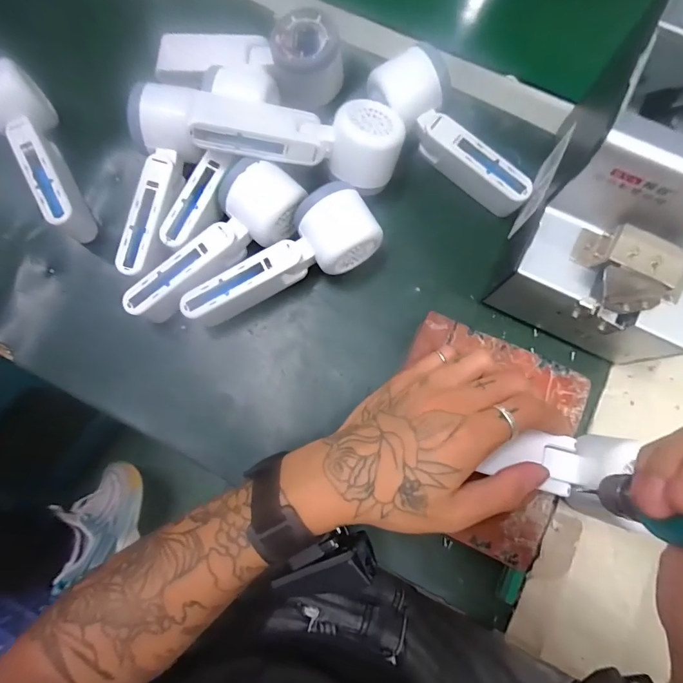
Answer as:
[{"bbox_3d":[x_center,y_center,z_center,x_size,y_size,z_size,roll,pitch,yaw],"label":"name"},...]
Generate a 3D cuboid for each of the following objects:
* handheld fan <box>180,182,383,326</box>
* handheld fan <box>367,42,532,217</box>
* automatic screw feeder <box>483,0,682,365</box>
[{"bbox_3d":[-0.048,-0.062,0.337,0.165,0.056,0.057,-33,80,-6],"label":"handheld fan"},{"bbox_3d":[0.094,-0.173,0.346,0.051,0.056,0.157,-44,81,-8],"label":"handheld fan"},{"bbox_3d":[0.207,-0.090,0.286,0.121,0.145,0.174,26,80,6],"label":"automatic screw feeder"}]

